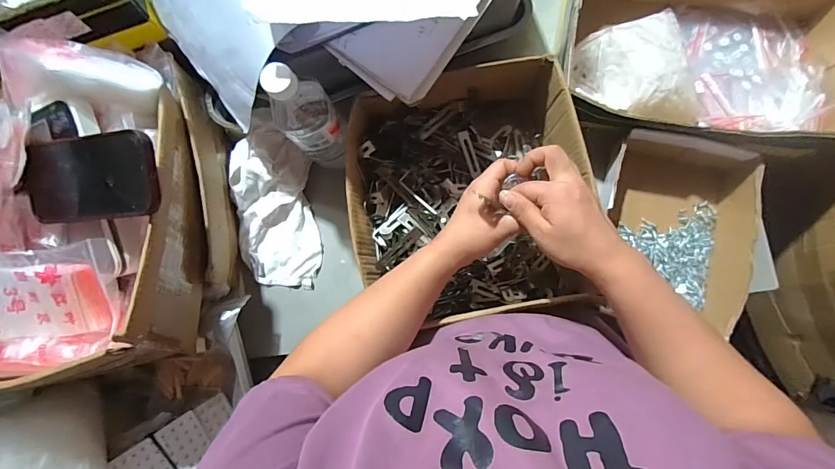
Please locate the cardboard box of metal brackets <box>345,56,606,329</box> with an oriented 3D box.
[{"bbox_3d":[0.059,-0.052,0.519,0.278,0.112,0.294,-13,83,3],"label":"cardboard box of metal brackets"}]

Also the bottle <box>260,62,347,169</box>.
[{"bbox_3d":[-0.124,-0.131,0.468,0.062,0.163,0.066,0,84,4],"label":"bottle"}]

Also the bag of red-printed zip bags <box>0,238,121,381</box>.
[{"bbox_3d":[-0.408,0.081,0.418,0.177,0.047,0.130,-8,84,3],"label":"bag of red-printed zip bags"}]

